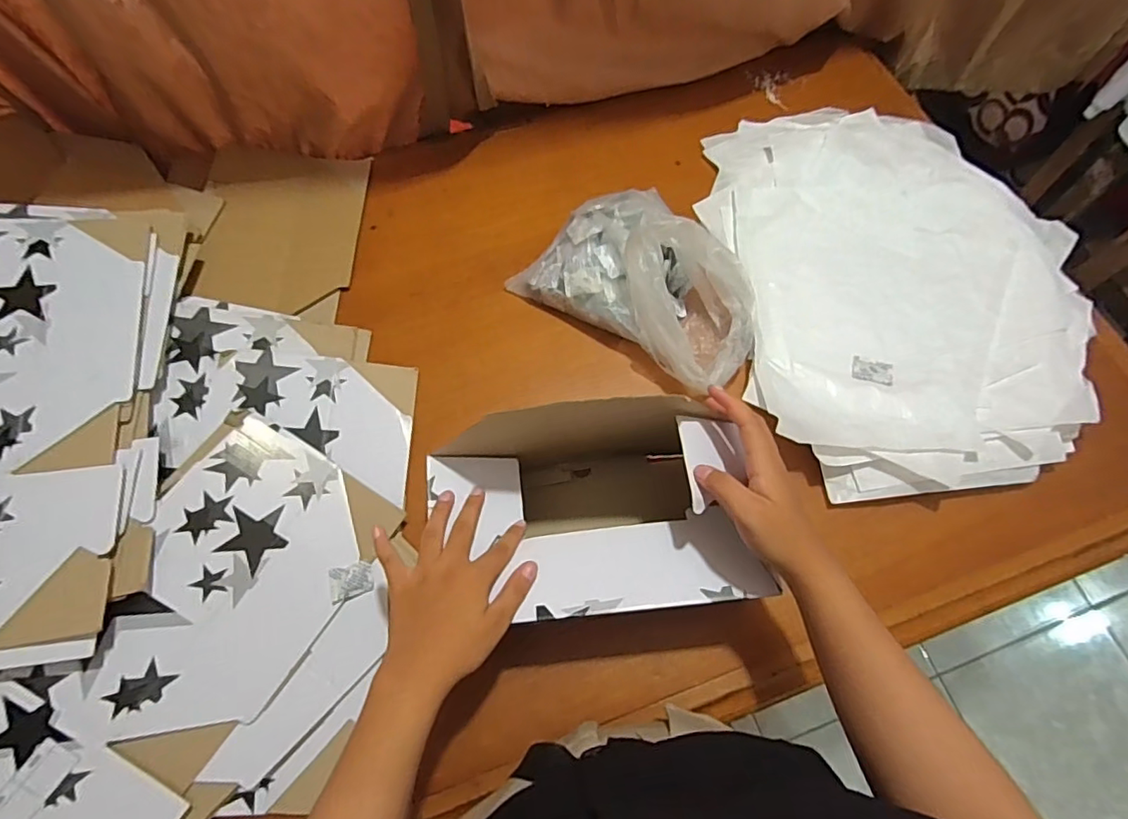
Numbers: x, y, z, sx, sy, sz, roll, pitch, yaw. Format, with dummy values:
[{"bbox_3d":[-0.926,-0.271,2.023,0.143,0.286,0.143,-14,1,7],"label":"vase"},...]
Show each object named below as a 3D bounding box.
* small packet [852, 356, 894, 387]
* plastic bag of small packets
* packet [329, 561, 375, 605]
[{"bbox_3d":[0.327,-0.041,0.593,0.039,0.008,0.029,18,68,8],"label":"small packet"},{"bbox_3d":[0.089,-0.142,0.609,0.265,0.112,0.149,39,72,15],"label":"plastic bag of small packets"},{"bbox_3d":[-0.198,0.161,0.524,0.037,0.004,0.031,-11,84,-25],"label":"packet"}]

